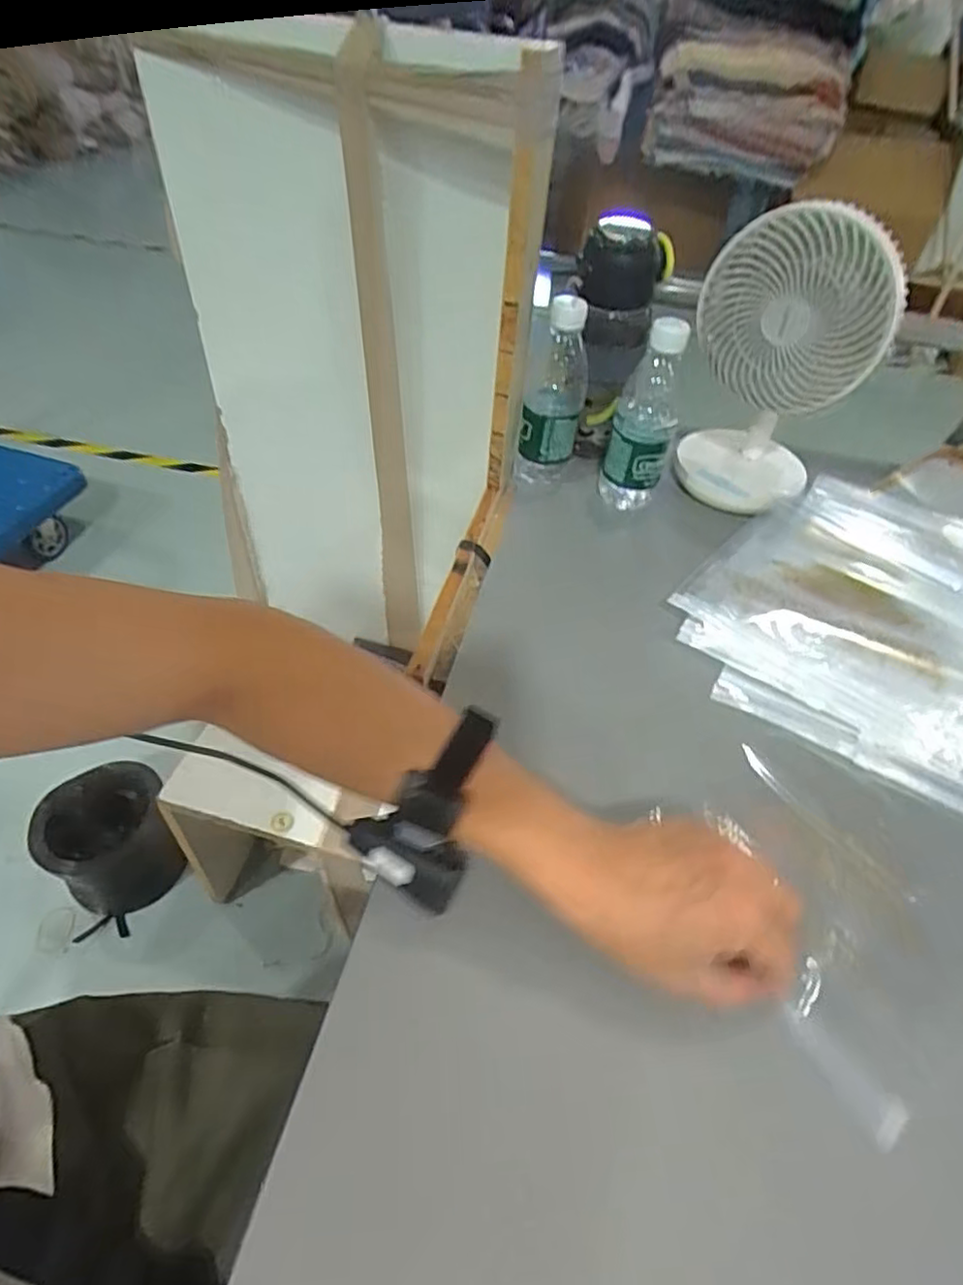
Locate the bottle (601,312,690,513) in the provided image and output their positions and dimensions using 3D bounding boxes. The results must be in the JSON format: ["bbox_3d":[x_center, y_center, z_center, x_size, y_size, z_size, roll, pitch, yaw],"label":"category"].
[{"bbox_3d":[0.155,-0.215,0.621,0.058,0.168,0.055,9,48,4],"label":"bottle"}]

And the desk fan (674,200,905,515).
[{"bbox_3d":[0.265,-0.250,0.599,0.150,0.235,0.115,18,49,11],"label":"desk fan"}]

